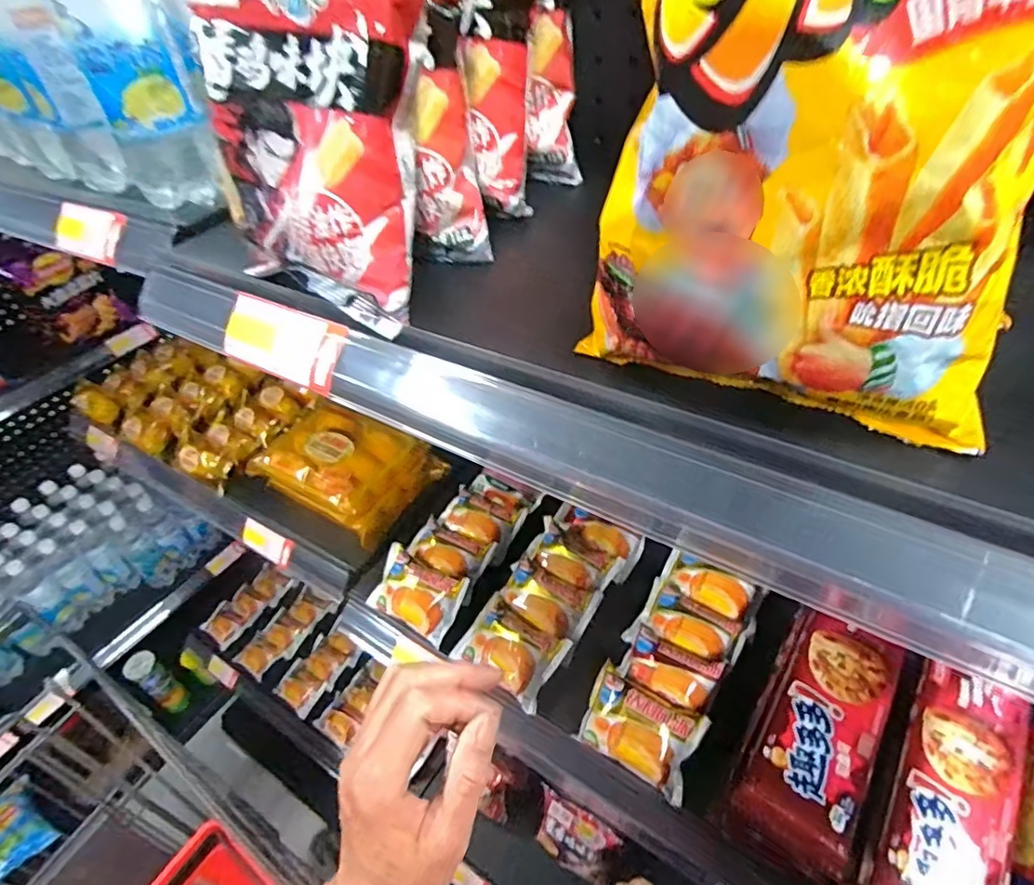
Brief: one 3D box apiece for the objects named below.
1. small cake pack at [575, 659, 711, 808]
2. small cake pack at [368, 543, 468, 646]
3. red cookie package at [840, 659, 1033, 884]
[{"bbox_3d":[0.109,0.257,0.523,0.097,0.035,0.072,20,81,32],"label":"small cake pack"},{"bbox_3d":[-0.110,0.170,0.660,0.104,0.040,0.073,24,79,23],"label":"small cake pack"},{"bbox_3d":[0.298,0.247,0.404,0.078,0.037,0.194,26,52,31],"label":"red cookie package"}]

